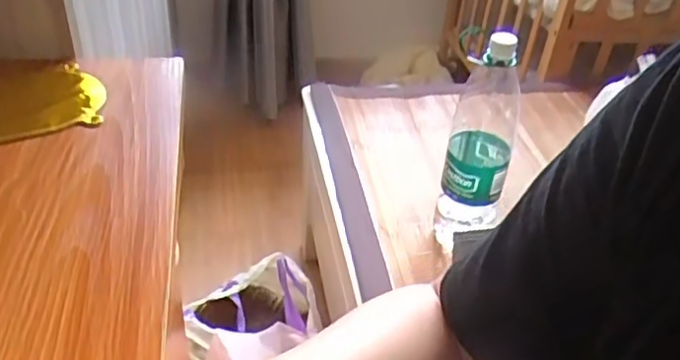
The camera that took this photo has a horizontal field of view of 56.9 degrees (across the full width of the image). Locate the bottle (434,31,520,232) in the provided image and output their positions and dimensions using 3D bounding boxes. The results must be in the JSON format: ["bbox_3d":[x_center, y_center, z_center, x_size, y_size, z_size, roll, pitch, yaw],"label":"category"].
[{"bbox_3d":[0.195,-0.050,0.866,0.086,0.310,0.097,13,37,13],"label":"bottle"}]

